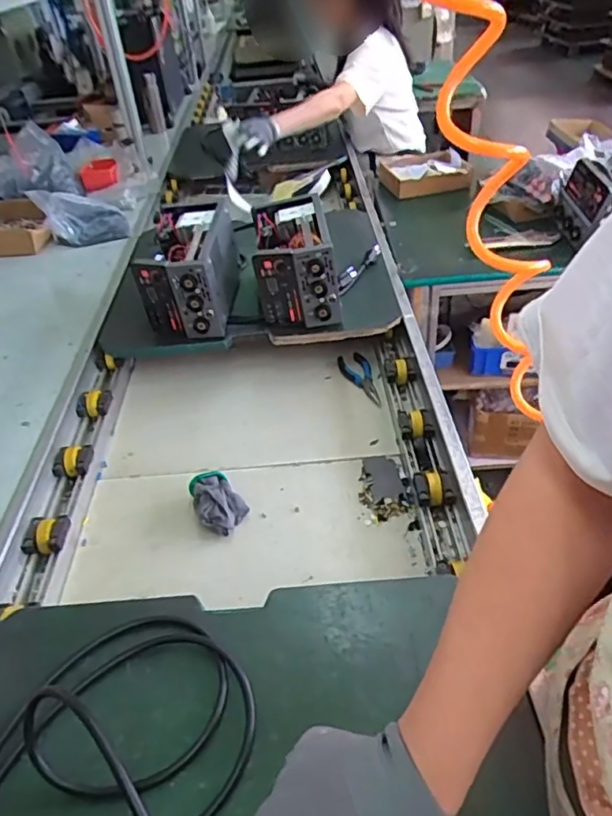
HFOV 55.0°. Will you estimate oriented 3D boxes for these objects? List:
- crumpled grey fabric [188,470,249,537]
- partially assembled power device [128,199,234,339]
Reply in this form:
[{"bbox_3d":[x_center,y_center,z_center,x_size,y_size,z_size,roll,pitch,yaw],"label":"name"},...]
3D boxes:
[{"bbox_3d":[-0.134,0.140,0.890,0.073,0.043,0.104,-21,42,-17],"label":"crumpled grey fabric"},{"bbox_3d":[-0.232,-0.268,1.165,0.158,0.172,0.254,-3,39,3],"label":"partially assembled power device"}]

